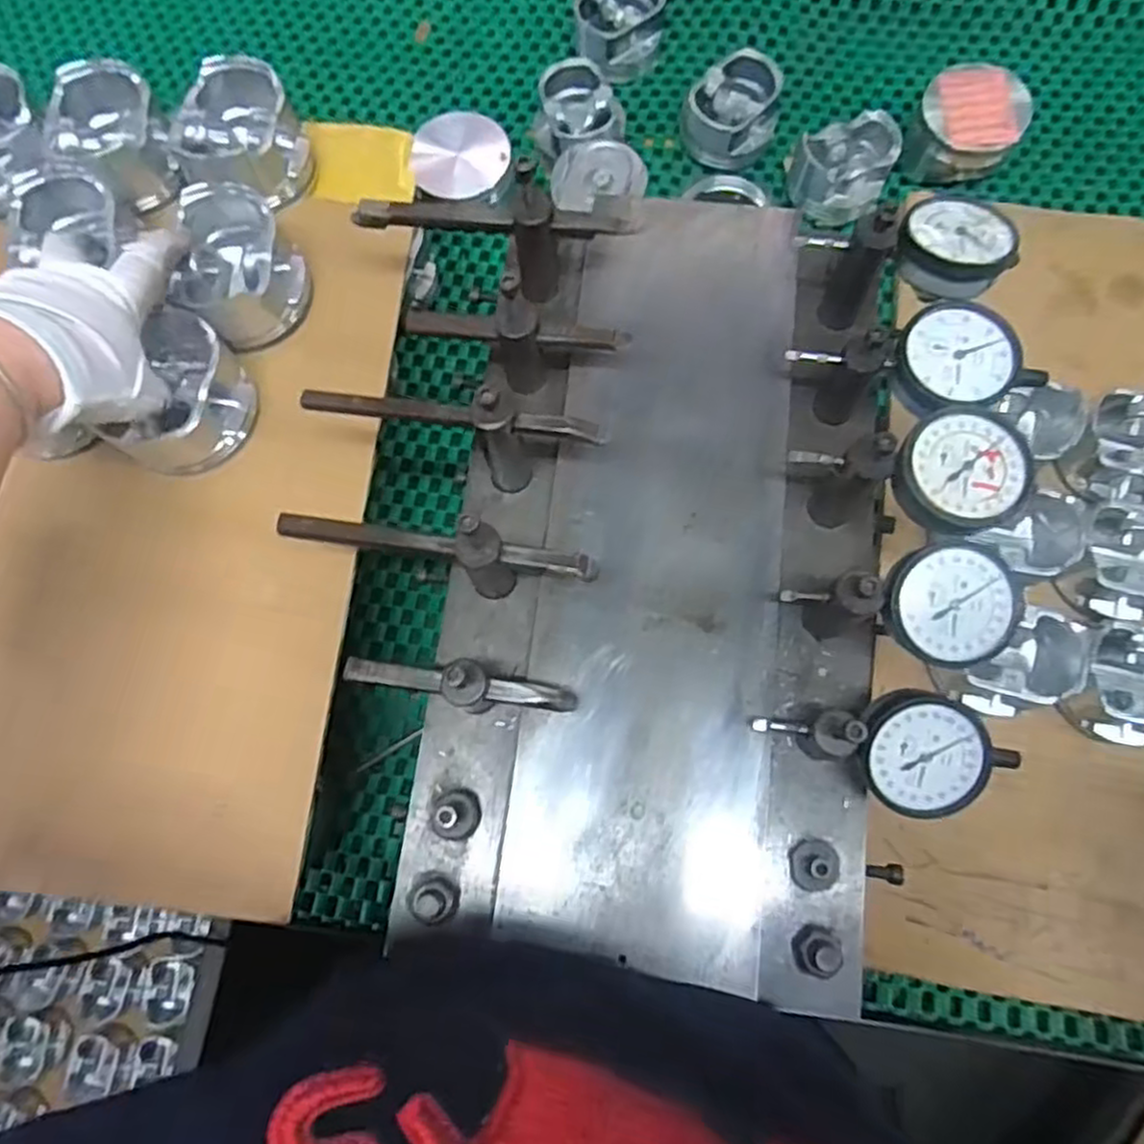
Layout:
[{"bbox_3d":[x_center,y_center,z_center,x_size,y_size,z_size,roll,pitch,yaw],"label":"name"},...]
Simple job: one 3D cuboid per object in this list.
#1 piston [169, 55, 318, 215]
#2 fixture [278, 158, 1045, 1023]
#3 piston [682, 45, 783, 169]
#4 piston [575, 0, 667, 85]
[{"bbox_3d":[-0.207,-0.277,0.463,0.072,0.045,0.083,8,76,4],"label":"piston"},{"bbox_3d":[0.032,-0.029,0.355,0.327,0.087,0.423,10,75,4],"label":"fixture"},{"bbox_3d":[0.129,-0.374,0.598,0.076,0.050,0.080,15,75,5],"label":"piston"},{"bbox_3d":[0.043,-0.472,0.632,0.077,0.046,0.077,0,74,1],"label":"piston"}]

